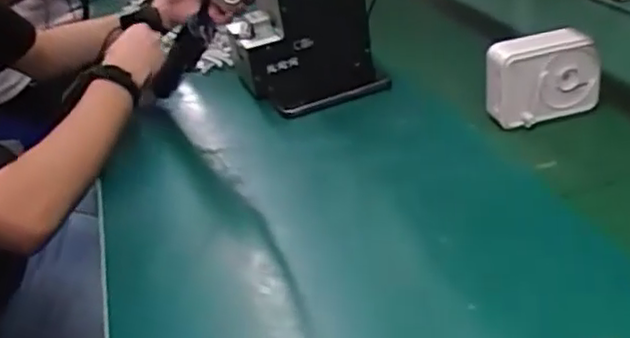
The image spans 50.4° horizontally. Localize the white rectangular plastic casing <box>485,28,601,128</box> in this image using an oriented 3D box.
[{"bbox_3d":[0.265,-0.104,0.785,0.132,0.102,0.033,-10,31,-2],"label":"white rectangular plastic casing"}]

